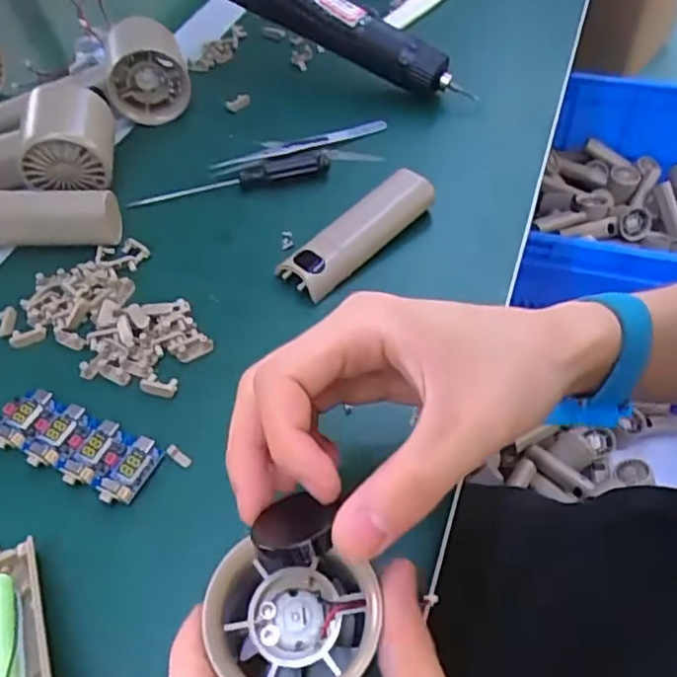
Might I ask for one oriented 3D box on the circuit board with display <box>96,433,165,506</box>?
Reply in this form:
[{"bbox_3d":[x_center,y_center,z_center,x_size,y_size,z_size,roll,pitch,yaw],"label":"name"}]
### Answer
[{"bbox_3d":[-0.098,0.058,0.284,0.023,0.013,0.033,17,54,17],"label":"circuit board with display"}]

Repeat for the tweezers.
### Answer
[{"bbox_3d":[-0.027,-0.137,0.440,0.132,0.009,0.017,-25,53,-16],"label":"tweezers"}]

